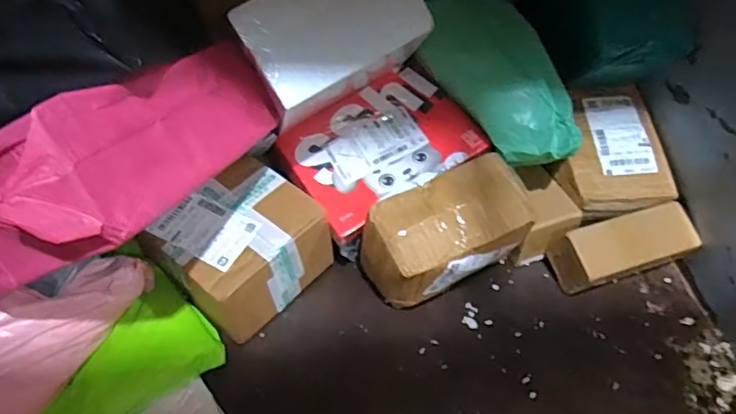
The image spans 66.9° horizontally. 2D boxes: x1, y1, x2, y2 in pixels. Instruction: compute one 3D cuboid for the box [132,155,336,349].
[{"bbox_3d":[-0.170,0.044,0.734,0.180,0.116,0.177,35,56,28],"label":"box"}]

